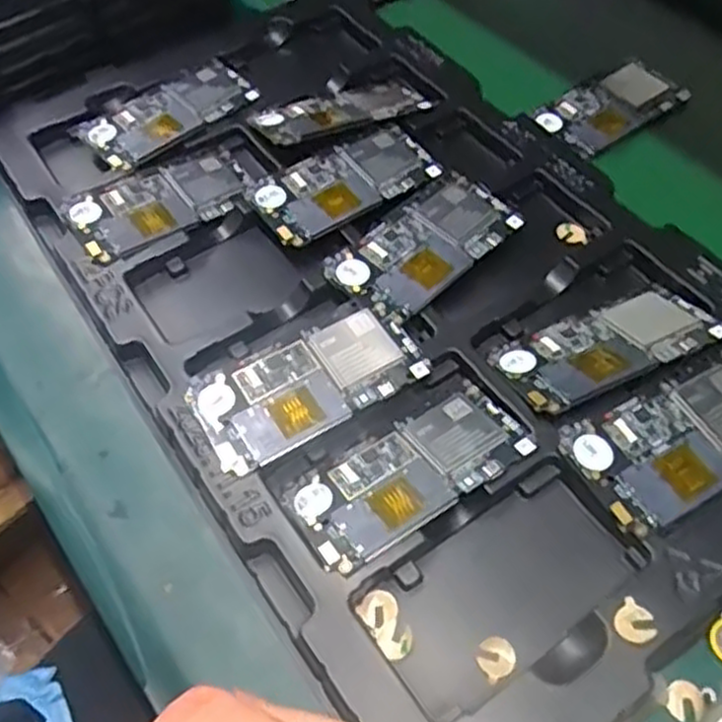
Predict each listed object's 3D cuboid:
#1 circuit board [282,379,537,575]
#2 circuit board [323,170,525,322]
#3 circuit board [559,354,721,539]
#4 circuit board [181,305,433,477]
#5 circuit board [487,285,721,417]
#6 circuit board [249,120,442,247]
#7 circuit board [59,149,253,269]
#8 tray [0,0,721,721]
[{"bbox_3d":[0.025,0.058,0.390,0.123,0.005,0.060,-29,45,-16],"label":"circuit board"},{"bbox_3d":[0.042,-0.076,0.478,0.128,0.004,0.066,-36,61,-22],"label":"circuit board"},{"bbox_3d":[0.170,0.041,0.396,0.122,0.012,0.065,-26,57,-17],"label":"circuit board"},{"bbox_3d":[-0.028,0.012,0.419,0.126,0.005,0.062,-25,58,-15],"label":"circuit board"},{"bbox_3d":[0.141,-0.011,0.431,0.125,0.013,0.057,-22,56,-14],"label":"circuit board"},{"bbox_3d":[-0.010,-0.123,0.512,0.123,0.004,0.065,-26,57,-16],"label":"circuit board"},{"bbox_3d":[-0.136,-0.111,0.513,0.124,0.012,0.065,-31,59,-19],"label":"circuit board"},{"bbox_3d":[0.007,-0.072,0.487,0.327,0.028,0.570,-29,58,-18],"label":"tray"}]

